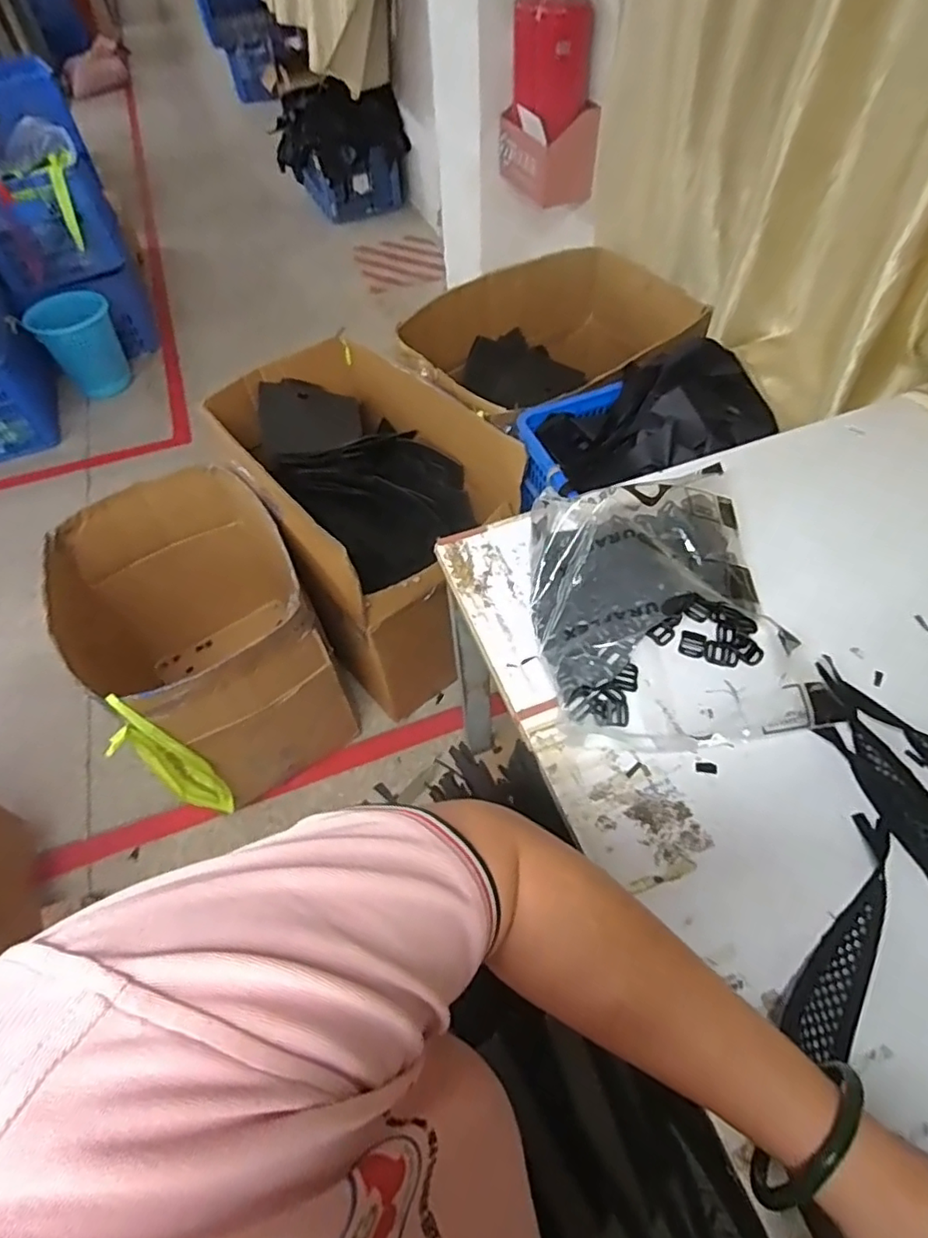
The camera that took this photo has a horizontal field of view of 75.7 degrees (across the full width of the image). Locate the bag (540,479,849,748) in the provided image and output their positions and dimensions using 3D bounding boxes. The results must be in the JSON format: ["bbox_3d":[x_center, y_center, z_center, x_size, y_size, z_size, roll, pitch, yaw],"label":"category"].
[{"bbox_3d":[0.211,-0.024,0.654,0.264,0.088,0.325,-6,54,-1],"label":"bag"}]

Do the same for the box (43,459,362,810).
[{"bbox_3d":[-0.529,0.044,1.308,0.388,0.475,0.539,-28,57,-16],"label":"box"}]

